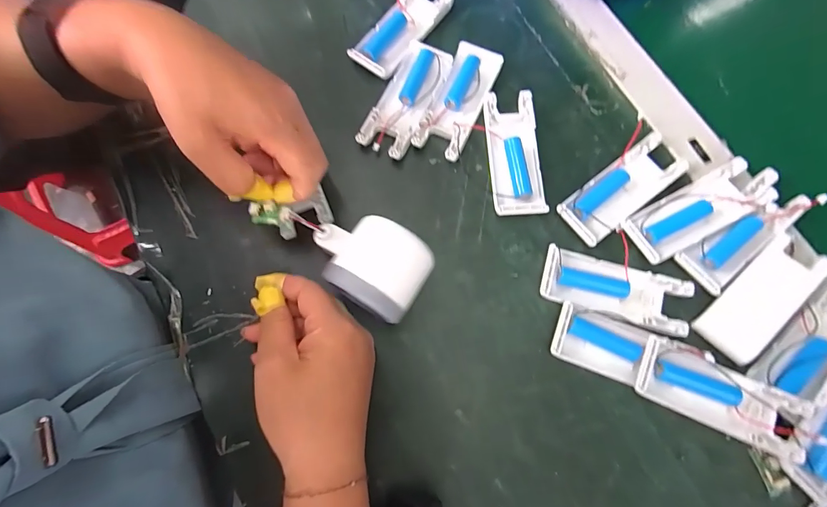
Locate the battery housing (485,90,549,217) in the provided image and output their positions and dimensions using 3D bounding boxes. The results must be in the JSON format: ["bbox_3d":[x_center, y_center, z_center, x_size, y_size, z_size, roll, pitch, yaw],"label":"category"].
[{"bbox_3d":[0.080,-0.080,0.320,0.042,0.013,0.103,-3,74,0],"label":"battery housing"}]

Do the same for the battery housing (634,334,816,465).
[{"bbox_3d":[0.202,0.092,0.264,0.102,0.027,0.046,24,76,7],"label":"battery housing"}]

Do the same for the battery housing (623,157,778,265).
[{"bbox_3d":[0.212,-0.031,0.299,0.101,0.017,0.040,-27,76,-7],"label":"battery housing"}]

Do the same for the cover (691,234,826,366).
[{"bbox_3d":[0.249,0.031,0.283,0.097,0.012,0.041,-43,78,-10],"label":"cover"}]

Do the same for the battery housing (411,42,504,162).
[{"bbox_3d":[0.037,-0.126,0.332,0.039,0.016,0.101,24,76,7],"label":"battery housing"}]

